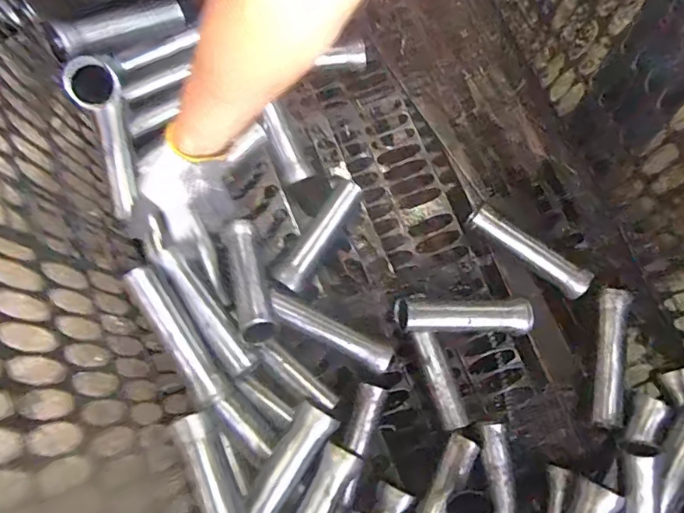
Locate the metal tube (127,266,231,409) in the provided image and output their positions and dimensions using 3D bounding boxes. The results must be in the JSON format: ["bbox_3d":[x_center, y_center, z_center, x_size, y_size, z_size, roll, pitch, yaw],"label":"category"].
[{"bbox_3d":[-0.204,0.098,0.624,0.041,0.029,0.189,-32,93,-9],"label":"metal tube"}]

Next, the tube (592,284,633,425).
[{"bbox_3d":[0.380,0.139,0.702,0.034,0.028,0.192,14,76,2],"label":"tube"}]

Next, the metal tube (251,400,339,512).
[{"bbox_3d":[-0.065,0.260,0.617,0.047,0.038,0.159,30,77,6],"label":"metal tube"}]

